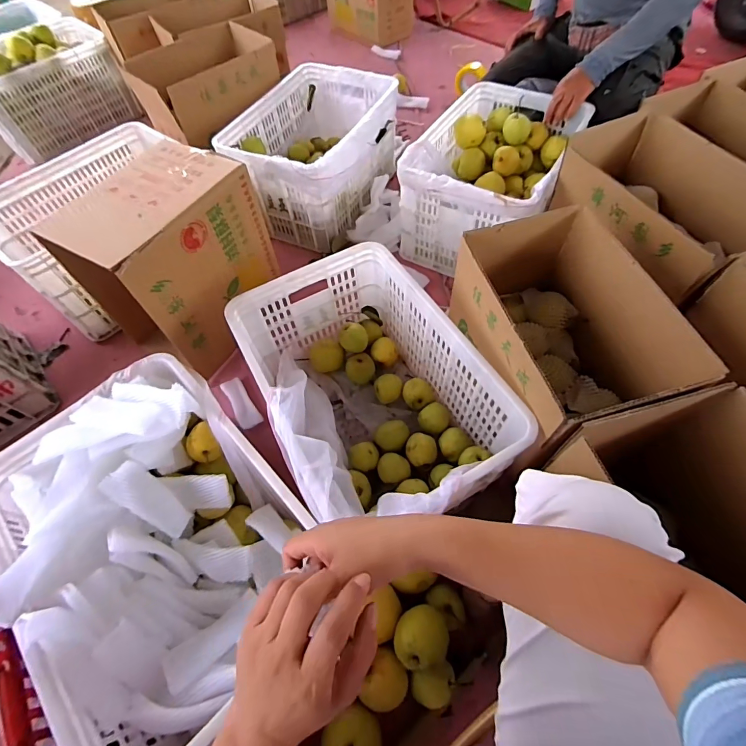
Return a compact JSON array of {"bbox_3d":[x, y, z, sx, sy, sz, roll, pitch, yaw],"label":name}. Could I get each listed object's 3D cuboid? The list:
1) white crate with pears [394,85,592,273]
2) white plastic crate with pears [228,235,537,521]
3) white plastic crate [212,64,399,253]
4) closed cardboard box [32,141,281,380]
[{"bbox_3d":[0.326,-0.549,1.138,0.365,0.281,0.513,22,62,15],"label":"white crate with pears"},{"bbox_3d":[0.004,0.041,0.809,0.400,0.283,0.530,-24,61,-12],"label":"white plastic crate with pears"},{"bbox_3d":[-0.184,-0.699,1.254,0.408,0.264,0.530,17,61,12],"label":"white plastic crate"},{"bbox_3d":[-0.462,-0.267,0.935,0.274,0.352,0.357,23,62,15],"label":"closed cardboard box"}]

